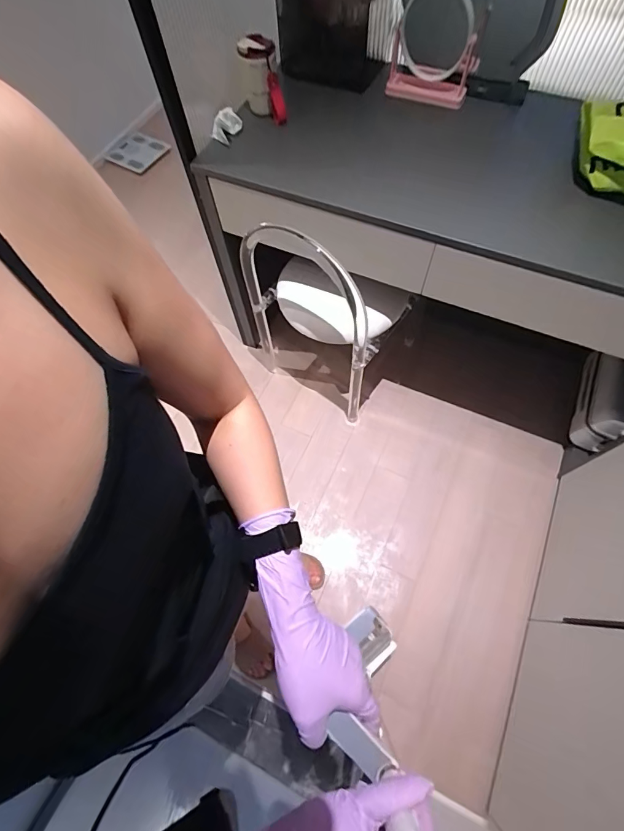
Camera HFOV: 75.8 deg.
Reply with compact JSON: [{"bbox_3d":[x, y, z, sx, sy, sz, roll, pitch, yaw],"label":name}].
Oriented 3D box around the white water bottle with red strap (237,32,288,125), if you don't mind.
[{"bbox_3d":[-0.119,-0.794,0.953,0.091,0.164,0.079,-5,65,-1],"label":"white water bottle with red strap"}]

